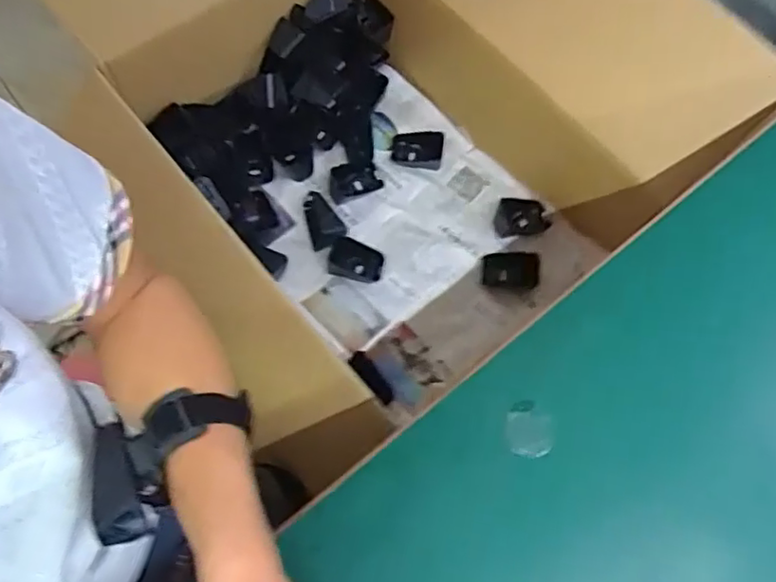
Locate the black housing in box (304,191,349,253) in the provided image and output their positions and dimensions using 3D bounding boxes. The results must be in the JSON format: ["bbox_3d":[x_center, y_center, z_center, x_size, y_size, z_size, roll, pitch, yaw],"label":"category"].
[{"bbox_3d":[-0.079,-0.092,0.752,0.046,0.036,0.074,-12,66,-8],"label":"black housing in box"}]

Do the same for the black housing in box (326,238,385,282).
[{"bbox_3d":[-0.038,-0.034,0.739,0.063,0.033,0.042,13,65,3],"label":"black housing in box"}]

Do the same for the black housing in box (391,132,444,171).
[{"bbox_3d":[0.037,-0.178,0.793,0.065,0.030,0.048,5,65,-1],"label":"black housing in box"}]

